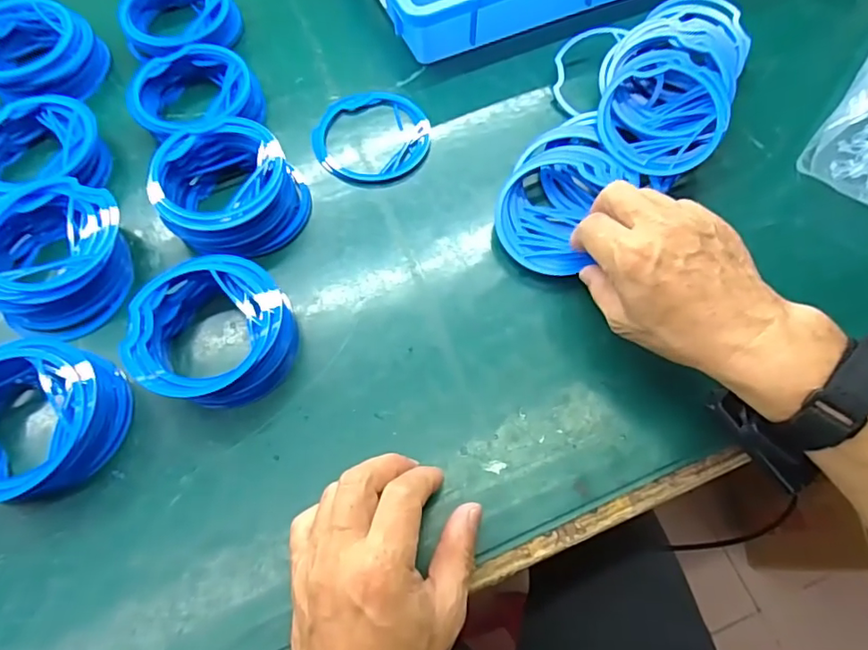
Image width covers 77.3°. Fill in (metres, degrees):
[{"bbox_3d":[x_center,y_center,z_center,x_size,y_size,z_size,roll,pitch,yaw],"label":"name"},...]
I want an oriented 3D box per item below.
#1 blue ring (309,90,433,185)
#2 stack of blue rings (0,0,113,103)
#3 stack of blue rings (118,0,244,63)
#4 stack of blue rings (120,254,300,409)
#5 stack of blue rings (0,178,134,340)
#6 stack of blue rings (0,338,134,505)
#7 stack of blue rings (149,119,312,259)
[{"bbox_3d":[-0.052,-0.162,0.460,0.095,0.007,0.096,0,65,0],"label":"blue ring"},{"bbox_3d":[-0.350,-0.236,0.475,0.098,0.047,0.096,29,69,13],"label":"stack of blue rings"},{"bbox_3d":[-0.230,-0.278,0.495,0.096,0.037,0.098,35,70,15],"label":"stack of blue rings"},{"bbox_3d":[-0.148,0.005,0.370,0.104,0.040,0.101,10,66,5],"label":"stack of blue rings"},{"bbox_3d":[-0.277,-0.050,0.395,0.103,0.040,0.109,25,68,12],"label":"stack of blue rings"},{"bbox_3d":[-0.257,0.062,0.345,0.101,0.039,0.103,14,66,7],"label":"stack of blue rings"},{"bbox_3d":[-0.152,-0.100,0.410,0.103,0.047,0.105,-35,69,-14],"label":"stack of blue rings"}]

